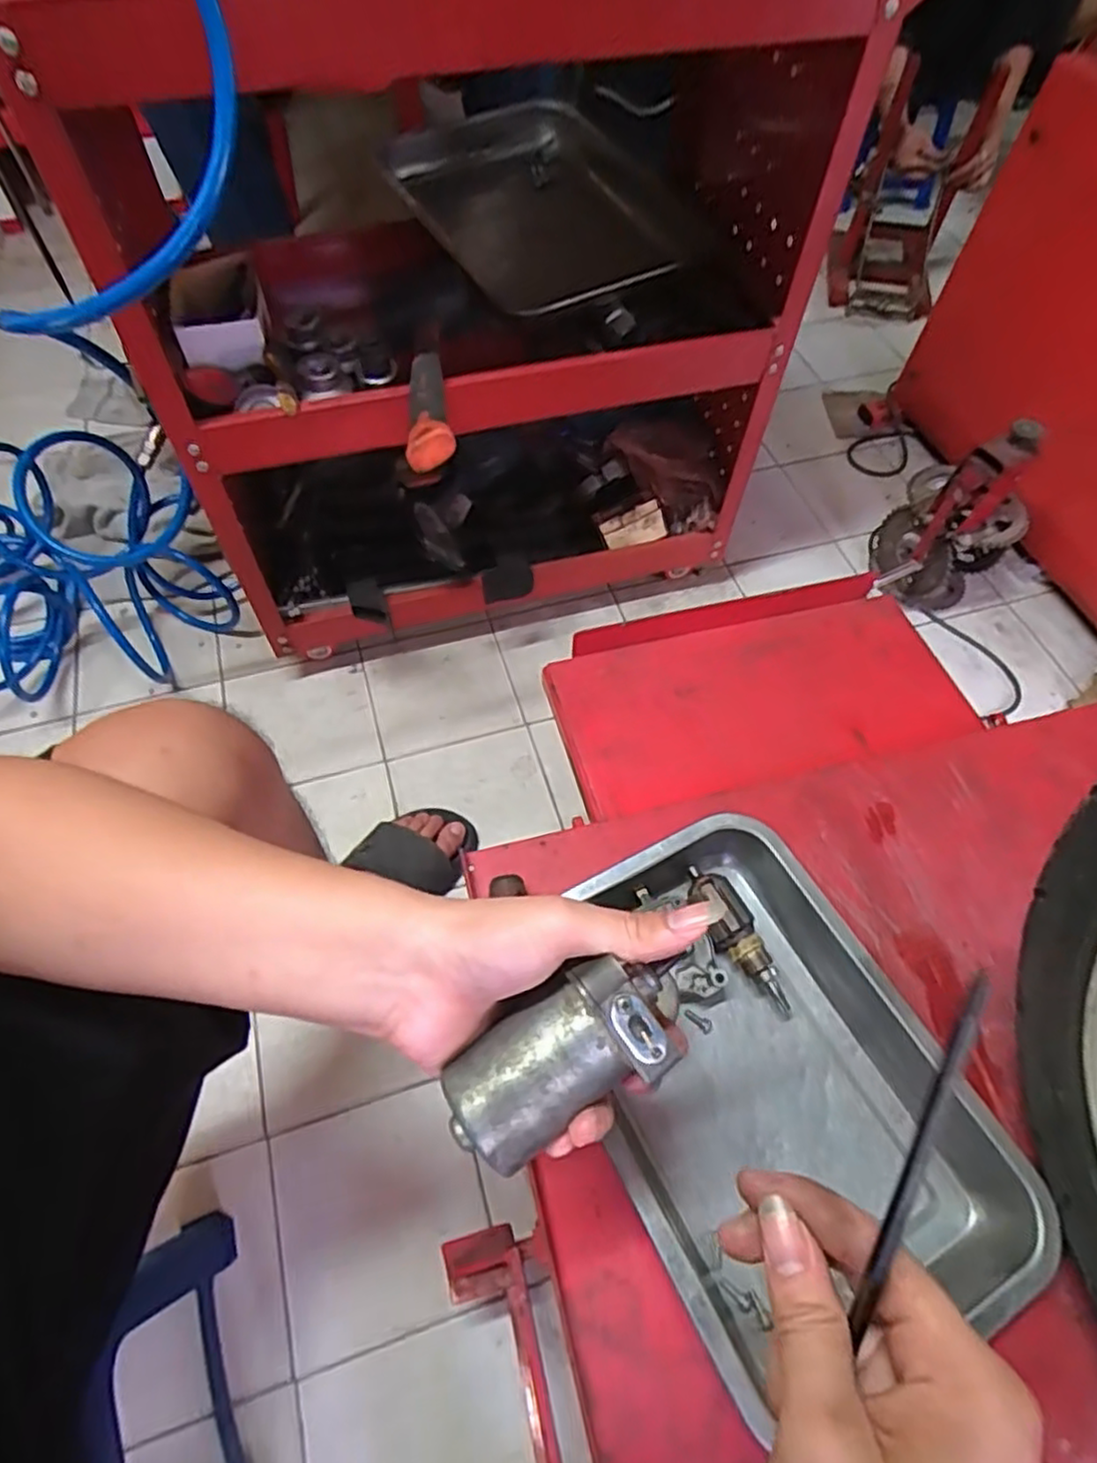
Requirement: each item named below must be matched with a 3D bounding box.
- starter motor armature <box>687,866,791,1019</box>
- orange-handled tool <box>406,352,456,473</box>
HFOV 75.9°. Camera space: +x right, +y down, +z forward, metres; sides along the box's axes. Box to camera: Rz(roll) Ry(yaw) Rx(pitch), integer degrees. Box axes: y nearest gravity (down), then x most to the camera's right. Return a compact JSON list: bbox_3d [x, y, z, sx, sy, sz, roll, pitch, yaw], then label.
[{"bbox_3d":[0.135,0.148,0.501,0.033,0.034,0.112,-21,62,-13],"label":"starter motor armature"},{"bbox_3d":[-0.117,-0.308,0.669,0.041,0.032,0.177,-13,52,1],"label":"orange-handled tool"}]

